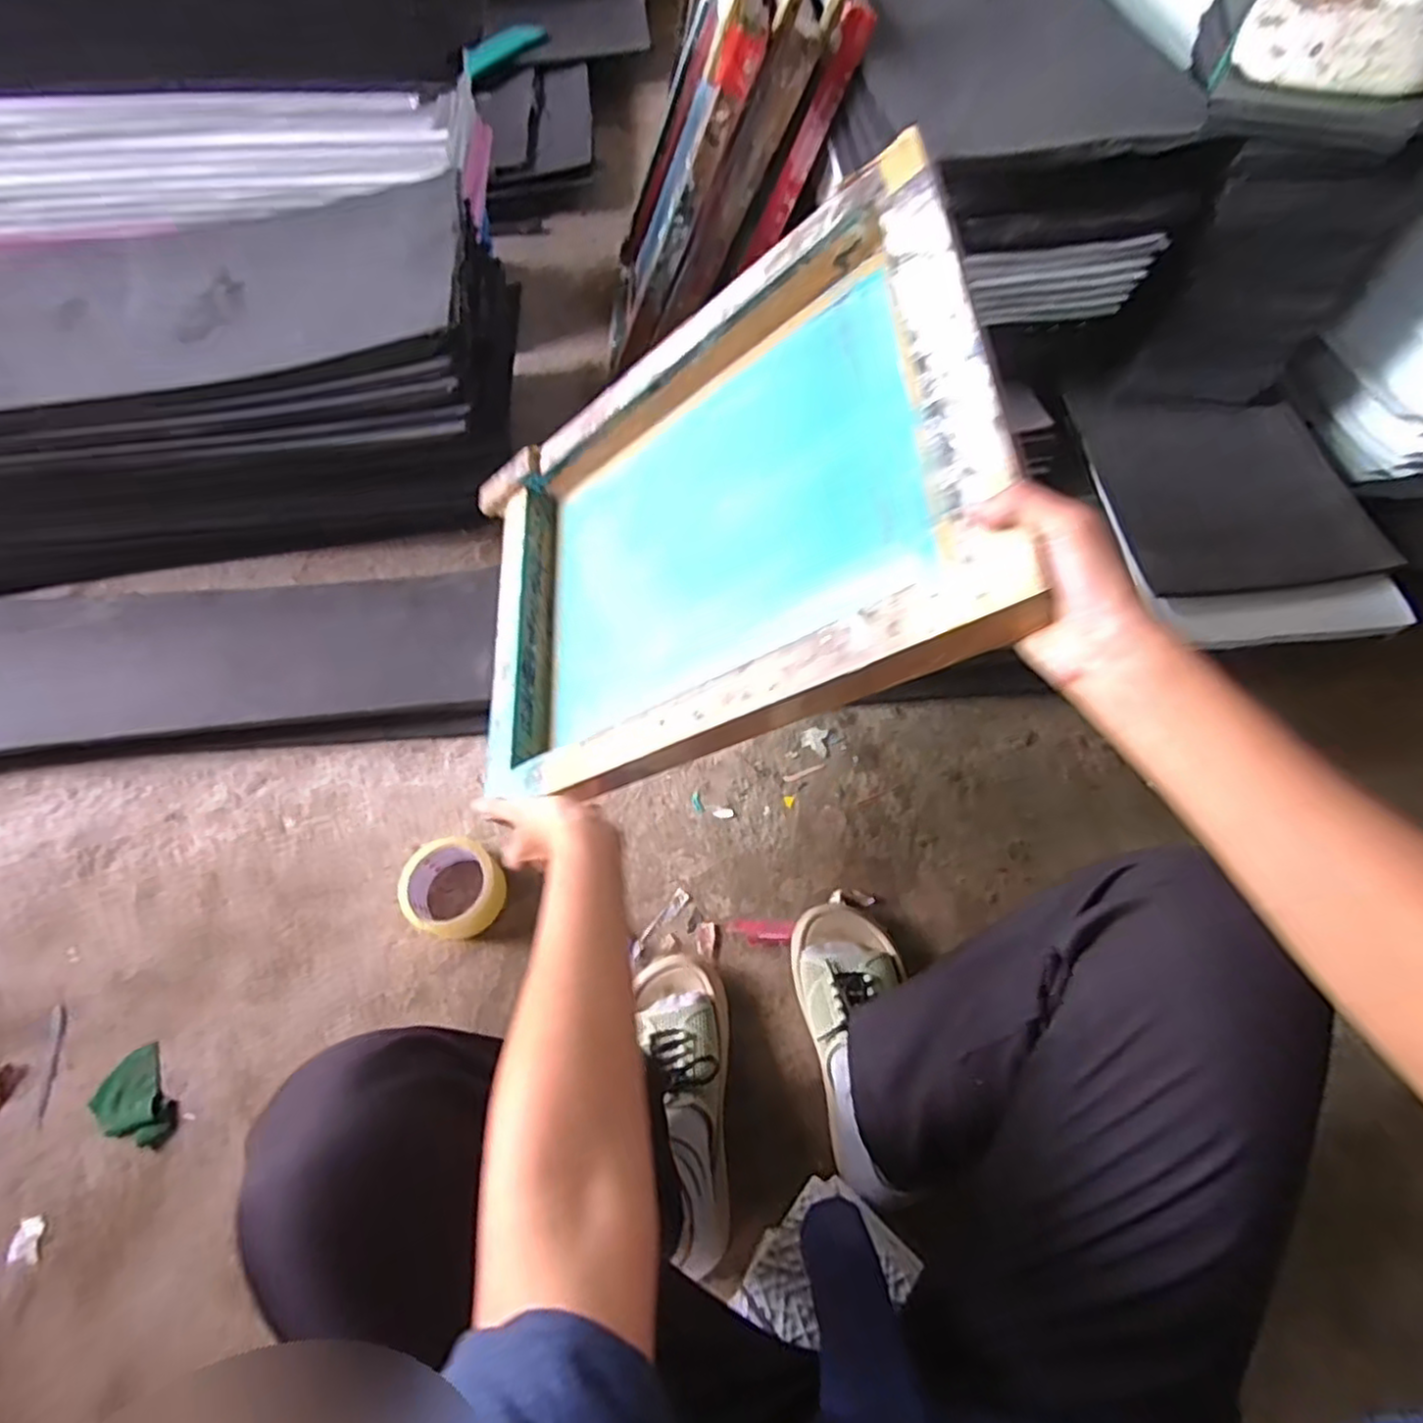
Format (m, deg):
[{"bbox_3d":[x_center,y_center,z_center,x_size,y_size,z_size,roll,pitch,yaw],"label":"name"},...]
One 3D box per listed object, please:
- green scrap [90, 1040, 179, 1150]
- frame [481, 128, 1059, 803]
[{"bbox_3d":[-0.538,0.367,0.653,0.058,0.018,0.088,-33,69,-12],"label":"green scrap"},{"bbox_3d":[-0.015,-0.144,0.548,0.468,0.063,0.366,-23,60,36],"label":"frame"}]

